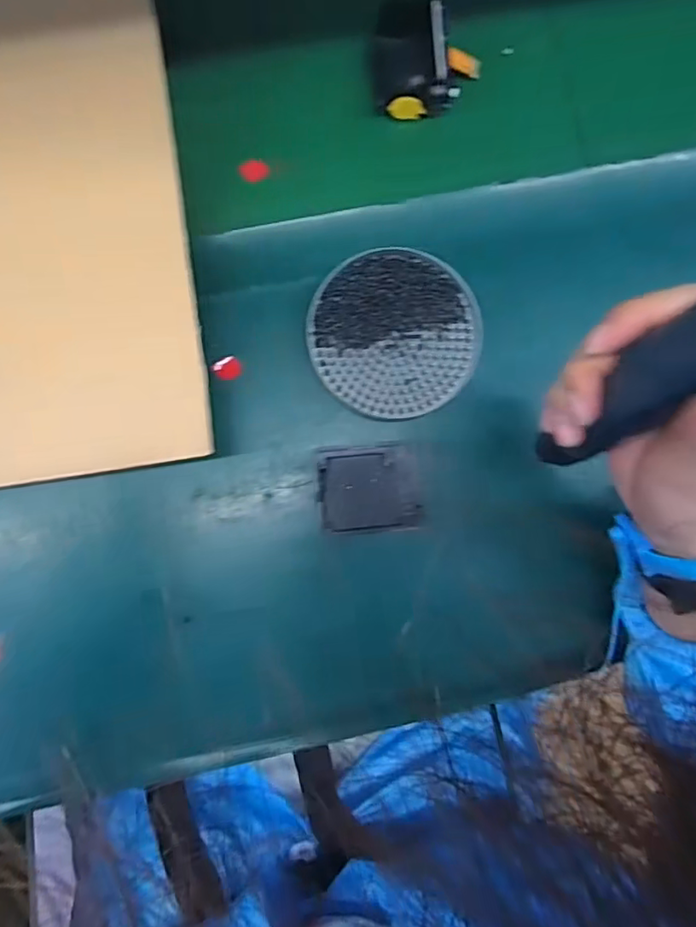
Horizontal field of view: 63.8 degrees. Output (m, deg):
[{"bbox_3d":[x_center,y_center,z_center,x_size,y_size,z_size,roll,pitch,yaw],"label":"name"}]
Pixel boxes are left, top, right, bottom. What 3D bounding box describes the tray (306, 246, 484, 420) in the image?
[{"bbox_3d":[0.033,-0.089,0.383,0.113,0.012,0.112,0,86,-3],"label":"tray"}]

